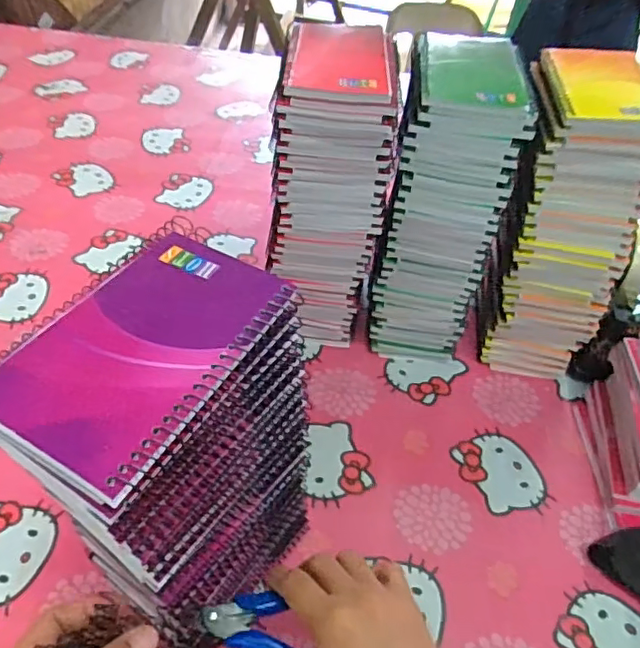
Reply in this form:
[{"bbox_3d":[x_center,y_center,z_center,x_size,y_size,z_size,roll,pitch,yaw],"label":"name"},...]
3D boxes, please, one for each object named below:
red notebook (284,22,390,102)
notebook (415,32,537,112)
[{"bbox_3d":[0.015,-0.216,0.471,0.081,0.013,0.114,4,47,-1],"label":"red notebook"},{"bbox_3d":[0.124,-0.212,0.477,0.085,0.010,0.128,5,47,0],"label":"notebook"}]

